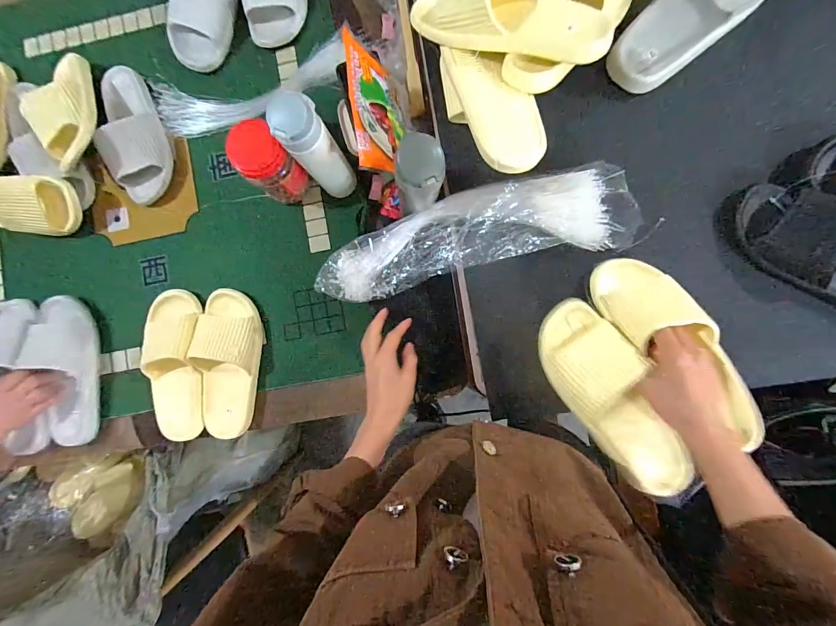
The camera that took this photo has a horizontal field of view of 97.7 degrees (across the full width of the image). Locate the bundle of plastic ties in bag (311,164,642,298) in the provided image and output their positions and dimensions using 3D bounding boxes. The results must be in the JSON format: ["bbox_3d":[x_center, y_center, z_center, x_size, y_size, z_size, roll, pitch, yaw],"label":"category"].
[{"bbox_3d":[0.067,-0.110,0.530,0.440,0.068,0.122,-10,87,6],"label":"bundle of plastic ties in bag"}]

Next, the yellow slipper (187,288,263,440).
[{"bbox_3d":[-0.345,0.092,0.655,0.108,0.065,0.268,2,88,6],"label":"yellow slipper"}]

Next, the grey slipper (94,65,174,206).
[{"bbox_3d":[-0.543,-0.342,0.695,0.105,0.066,0.245,-14,86,5],"label":"grey slipper"}]

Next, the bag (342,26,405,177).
[{"bbox_3d":[-0.055,-0.289,0.522,0.022,0.107,0.171,-13,89,40],"label":"bag"}]

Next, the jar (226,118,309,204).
[{"bbox_3d":[-0.242,-0.242,0.610,0.076,0.147,0.073,0,88,6],"label":"jar"}]

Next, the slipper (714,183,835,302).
[{"bbox_3d":[0.541,-0.080,0.474,0.273,0.067,0.110,34,92,6],"label":"slipper"}]

